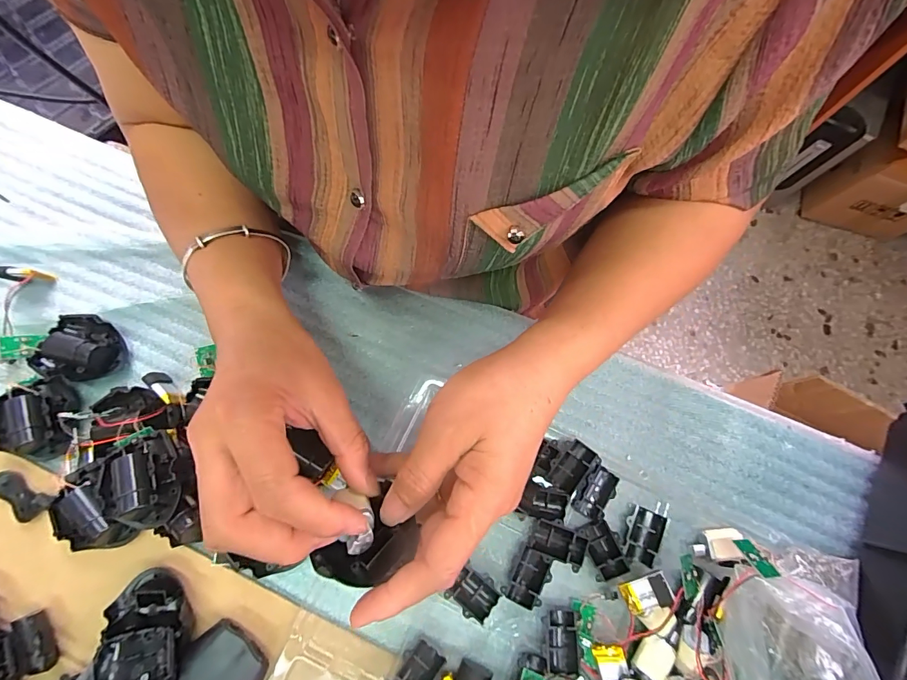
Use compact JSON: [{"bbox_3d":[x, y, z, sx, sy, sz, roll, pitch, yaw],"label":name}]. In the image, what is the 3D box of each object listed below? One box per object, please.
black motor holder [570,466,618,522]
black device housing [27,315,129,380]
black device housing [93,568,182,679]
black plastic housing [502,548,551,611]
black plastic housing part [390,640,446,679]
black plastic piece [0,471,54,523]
[{"bbox_3d":[0.107,0.115,0.307,0.024,0.011,0.037,32,78,6],"label":"black motor holder"},{"bbox_3d":[-0.293,0.005,0.320,0.059,0.024,0.049,13,77,2],"label":"black device housing"},{"bbox_3d":[-0.200,0.204,0.269,0.048,0.024,0.092,-17,64,-2],"label":"black device housing"},{"bbox_3d":[0.054,0.168,0.290,0.025,0.009,0.036,29,78,6],"label":"black plastic housing"},{"bbox_3d":[-0.026,0.224,0.278,0.024,0.013,0.036,41,79,8],"label":"black plastic housing part"},{"bbox_3d":[-0.317,0.116,0.300,0.048,0.007,0.025,26,78,5],"label":"black plastic piece"}]

